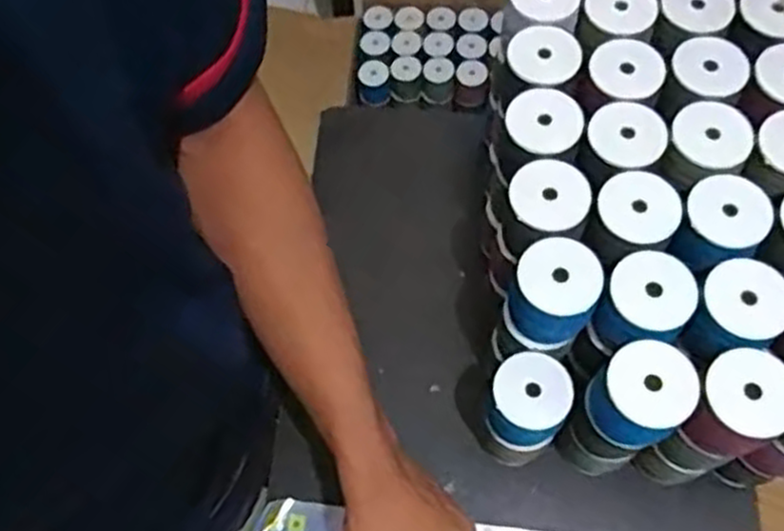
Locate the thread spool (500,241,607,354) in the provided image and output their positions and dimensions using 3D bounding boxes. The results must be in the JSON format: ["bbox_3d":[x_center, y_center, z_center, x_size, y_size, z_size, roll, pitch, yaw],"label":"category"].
[{"bbox_3d":[0.109,0.022,0.527,0.055,0.066,0.057,0,65,0],"label":"thread spool"}]

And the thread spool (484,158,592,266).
[{"bbox_3d":[0.108,-0.034,0.554,0.057,0.066,0.062,0,65,0],"label":"thread spool"}]

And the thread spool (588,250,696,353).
[{"bbox_3d":[0.168,0.029,0.519,0.053,0.062,0.057,0,65,0],"label":"thread spool"}]

